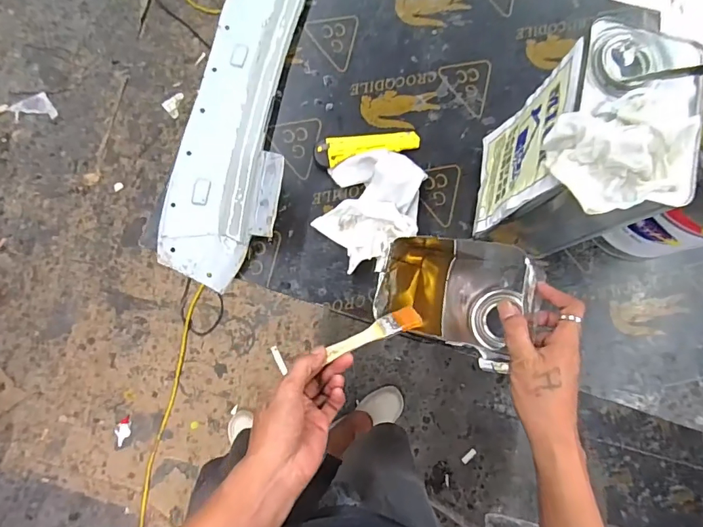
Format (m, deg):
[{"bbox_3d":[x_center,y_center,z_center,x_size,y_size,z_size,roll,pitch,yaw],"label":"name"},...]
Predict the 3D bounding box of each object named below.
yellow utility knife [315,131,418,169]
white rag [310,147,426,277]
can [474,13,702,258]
[{"bbox_3d":[0.022,-0.161,0.593,0.142,0.024,0.037,-14,82,-6],"label":"yellow utility knife"},{"bbox_3d":[0.023,-0.069,0.569,0.128,0.042,0.160,18,80,0],"label":"white rag"},{"bbox_3d":[0.227,-0.108,0.485,0.117,0.253,0.168,19,80,0],"label":"can"}]

